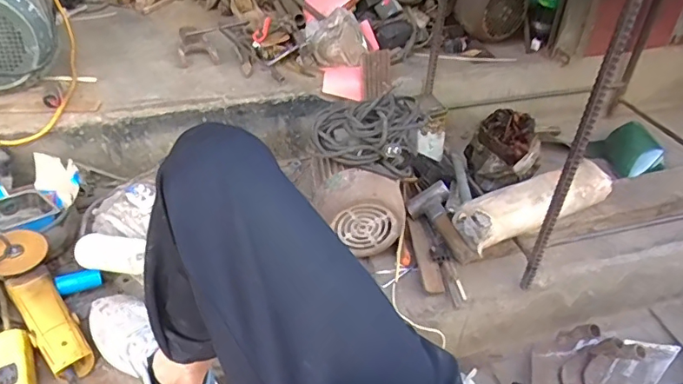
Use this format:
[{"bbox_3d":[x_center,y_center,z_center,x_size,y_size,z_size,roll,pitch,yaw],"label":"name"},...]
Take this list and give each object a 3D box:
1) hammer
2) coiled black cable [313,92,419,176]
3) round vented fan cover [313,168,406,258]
[{"bbox_3d":[0.204,0.051,0.969,0.086,0.030,0.186,-46,41,3],"label":"hammer"},{"bbox_3d":[0.043,-0.116,0.961,0.204,0.105,0.155,16,40,17],"label":"coiled black cable"},{"bbox_3d":[0.035,0.040,0.946,0.158,0.148,0.081,4,38,2],"label":"round vented fan cover"}]

